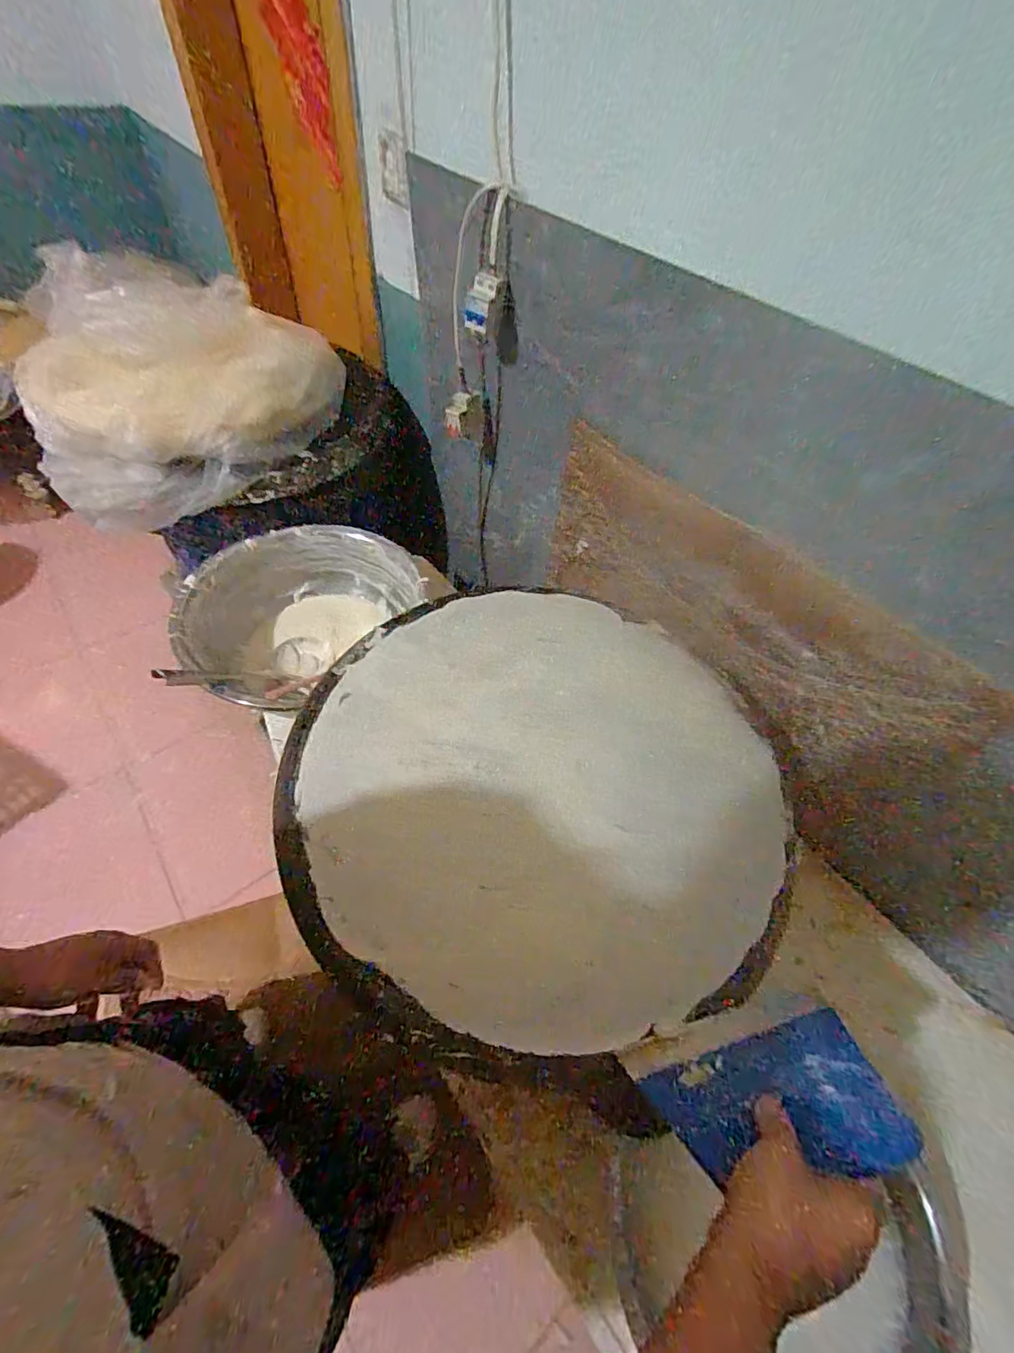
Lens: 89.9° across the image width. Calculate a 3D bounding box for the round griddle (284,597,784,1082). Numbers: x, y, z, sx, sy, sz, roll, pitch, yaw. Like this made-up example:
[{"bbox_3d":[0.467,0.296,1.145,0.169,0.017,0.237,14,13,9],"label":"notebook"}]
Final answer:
[{"bbox_3d":[0.042,0.106,0.568,0.534,0.060,0.508,0,54,0],"label":"round griddle"}]

